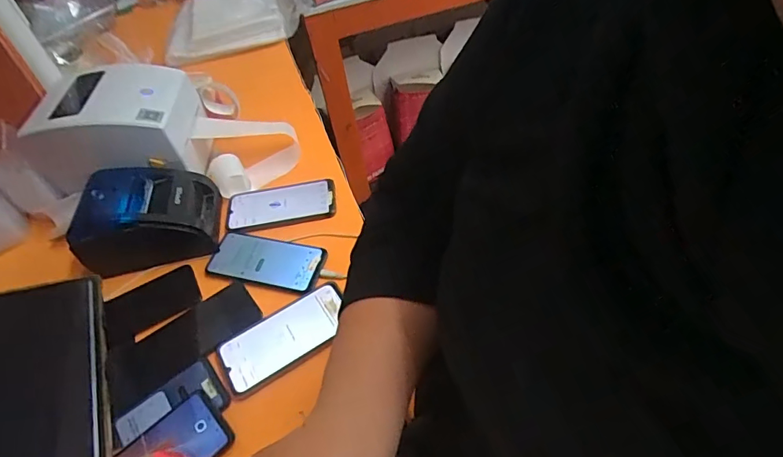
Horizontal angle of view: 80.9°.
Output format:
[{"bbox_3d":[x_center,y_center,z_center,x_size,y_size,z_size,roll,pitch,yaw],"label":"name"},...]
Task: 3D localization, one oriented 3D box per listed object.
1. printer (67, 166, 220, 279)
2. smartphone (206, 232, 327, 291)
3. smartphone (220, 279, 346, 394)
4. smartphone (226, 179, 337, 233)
[{"bbox_3d":[-0.357,-0.026,0.675,0.181,0.096,0.116,-13,48,-6],"label":"printer"},{"bbox_3d":[-0.179,0.045,0.659,0.165,0.010,0.077,8,49,13],"label":"smartphone"},{"bbox_3d":[-0.134,0.134,0.579,0.162,0.015,0.082,-28,56,-17],"label":"smartphone"},{"bbox_3d":[-0.175,-0.038,0.725,0.171,0.009,0.084,-8,48,-1],"label":"smartphone"}]

